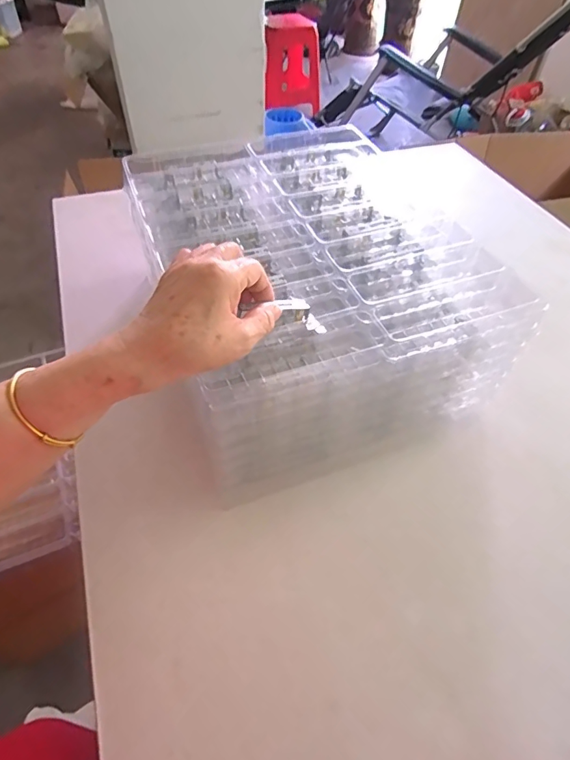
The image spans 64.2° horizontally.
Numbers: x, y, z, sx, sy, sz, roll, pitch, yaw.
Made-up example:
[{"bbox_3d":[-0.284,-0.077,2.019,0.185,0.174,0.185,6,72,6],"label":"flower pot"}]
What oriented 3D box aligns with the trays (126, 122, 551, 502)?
[{"bbox_3d":[0.019,-0.120,0.584,0.326,0.185,0.433,-15,53,-14],"label":"trays"}]

